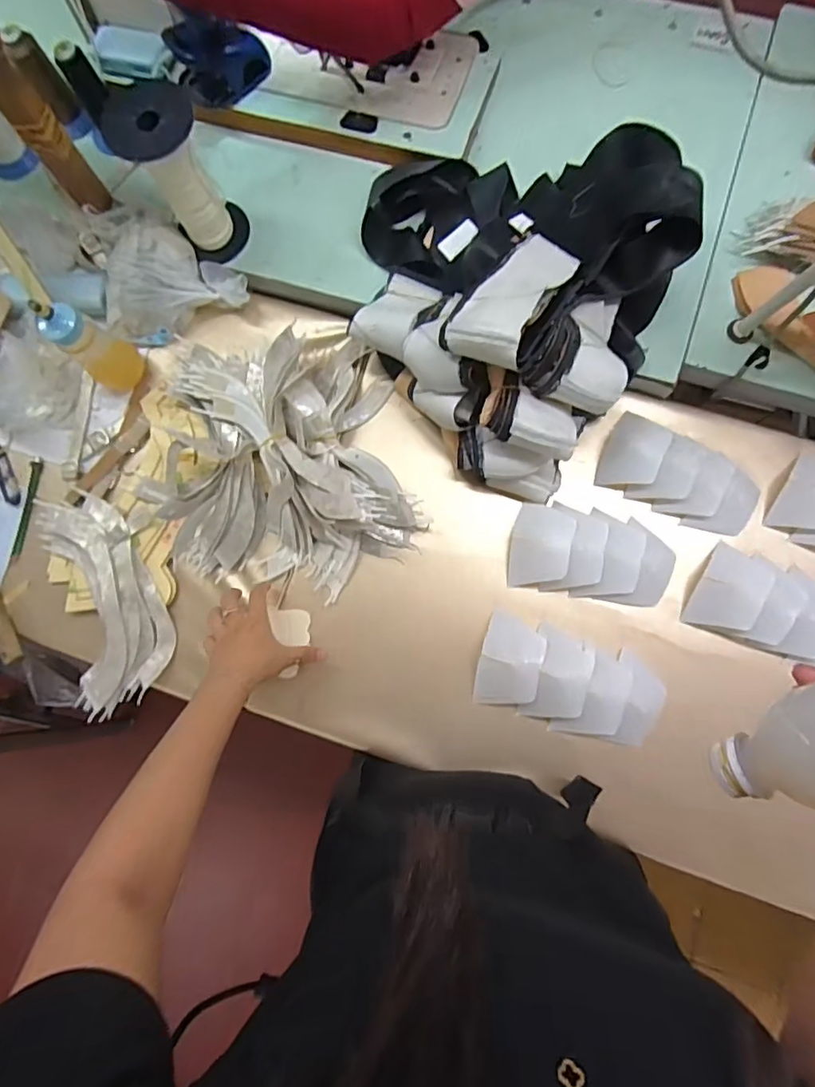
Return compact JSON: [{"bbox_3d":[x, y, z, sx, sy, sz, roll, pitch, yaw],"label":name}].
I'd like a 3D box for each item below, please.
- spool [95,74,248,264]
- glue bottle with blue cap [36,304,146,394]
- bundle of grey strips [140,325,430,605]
[{"bbox_3d":[-0.262,-0.428,0.624,0.088,0.174,0.089,-1,82,4],"label":"spool"},{"bbox_3d":[-0.387,-0.239,0.646,0.053,0.124,0.062,42,87,8],"label":"glue bottle with blue cap"},{"bbox_3d":[-0.151,-0.105,0.647,0.339,0.067,0.313,3,82,4],"label":"bundle of grey strips"}]

